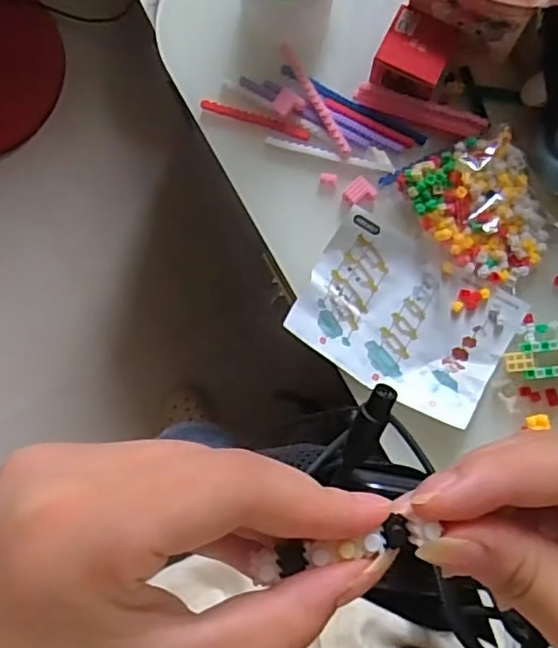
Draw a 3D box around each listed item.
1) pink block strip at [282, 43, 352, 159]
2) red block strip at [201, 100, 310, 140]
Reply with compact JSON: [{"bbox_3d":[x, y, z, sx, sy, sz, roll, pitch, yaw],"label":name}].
[{"bbox_3d":[0.031,-0.186,0.509,0.010,0.008,0.107,-29,84,0],"label":"pink block strip"},{"bbox_3d":[-0.020,-0.172,0.517,0.096,0.005,0.009,18,86,4],"label":"red block strip"}]

